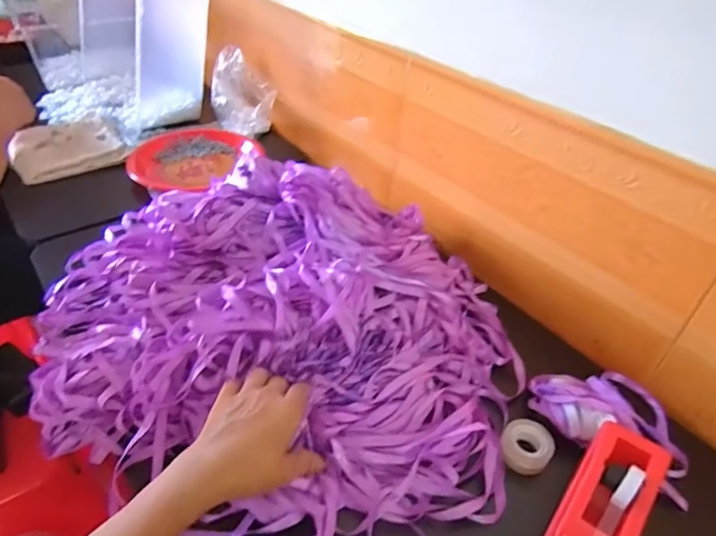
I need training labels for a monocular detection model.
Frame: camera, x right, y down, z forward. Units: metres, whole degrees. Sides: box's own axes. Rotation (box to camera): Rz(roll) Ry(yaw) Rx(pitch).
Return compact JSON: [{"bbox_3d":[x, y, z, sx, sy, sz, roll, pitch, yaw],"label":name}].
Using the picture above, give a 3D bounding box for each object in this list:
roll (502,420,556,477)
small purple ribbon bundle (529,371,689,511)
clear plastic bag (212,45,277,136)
[{"bbox_3d":[0.168,0.178,0.503,0.048,0.028,0.042,19,42,18],"label":"roll"},{"bbox_3d":[0.268,0.142,0.530,0.161,0.042,0.121,24,44,23],"label":"small purple ribbon bundle"},{"bbox_3d":[-0.239,-0.341,1.011,0.136,0.124,0.120,26,45,25],"label":"clear plastic bag"}]

